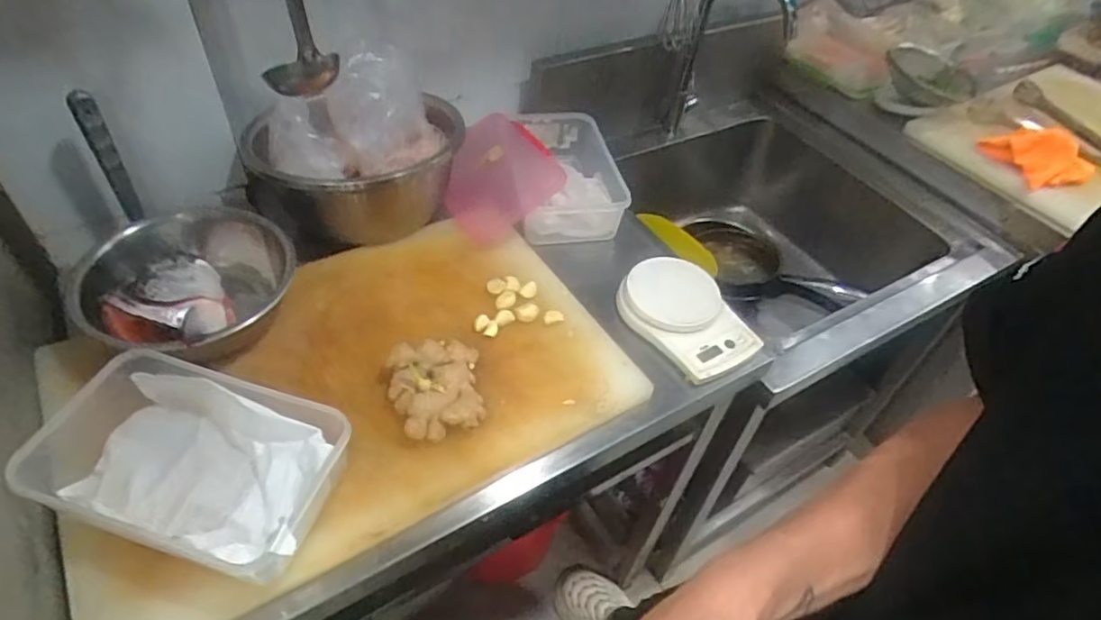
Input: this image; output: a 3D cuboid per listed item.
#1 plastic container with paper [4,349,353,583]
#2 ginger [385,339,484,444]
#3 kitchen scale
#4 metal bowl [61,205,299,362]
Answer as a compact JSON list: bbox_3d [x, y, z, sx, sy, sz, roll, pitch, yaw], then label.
[{"bbox_3d":[-0.338,0.146,0.600,0.276,0.078,0.159,13,47,9],"label":"plastic container with paper"},{"bbox_3d":[-0.127,0.084,0.699,0.097,0.032,0.115,-7,47,-10],"label":"ginger"},{"bbox_3d":[0.182,0.005,0.839,0.133,0.043,0.181,-30,55,-28],"label":"kitchen scale"},{"bbox_3d":[-0.424,-0.023,0.748,0.222,0.090,0.222,2,46,-2],"label":"metal bowl"}]

